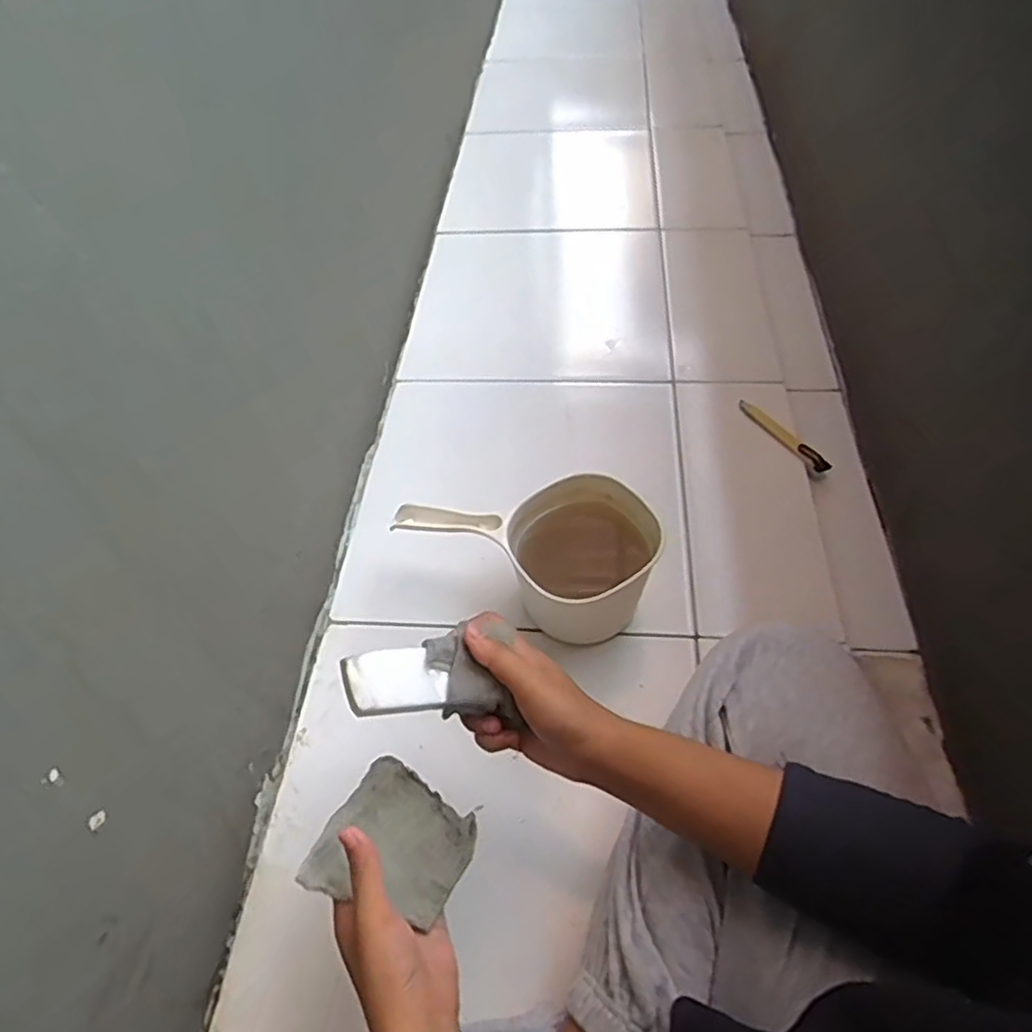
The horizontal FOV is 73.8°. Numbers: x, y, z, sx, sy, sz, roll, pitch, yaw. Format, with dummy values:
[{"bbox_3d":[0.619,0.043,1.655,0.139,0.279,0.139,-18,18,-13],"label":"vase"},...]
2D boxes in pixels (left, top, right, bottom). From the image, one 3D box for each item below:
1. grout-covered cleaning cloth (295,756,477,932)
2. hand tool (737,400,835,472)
[{"bbox_3d":[-0.080,0.224,0.466,0.091,0.015,0.099,32,43,5],"label":"grout-covered cleaning cloth"},{"bbox_3d":[0.341,-0.104,0.881,0.020,0.017,0.144,-28,56,-16],"label":"hand tool"}]

